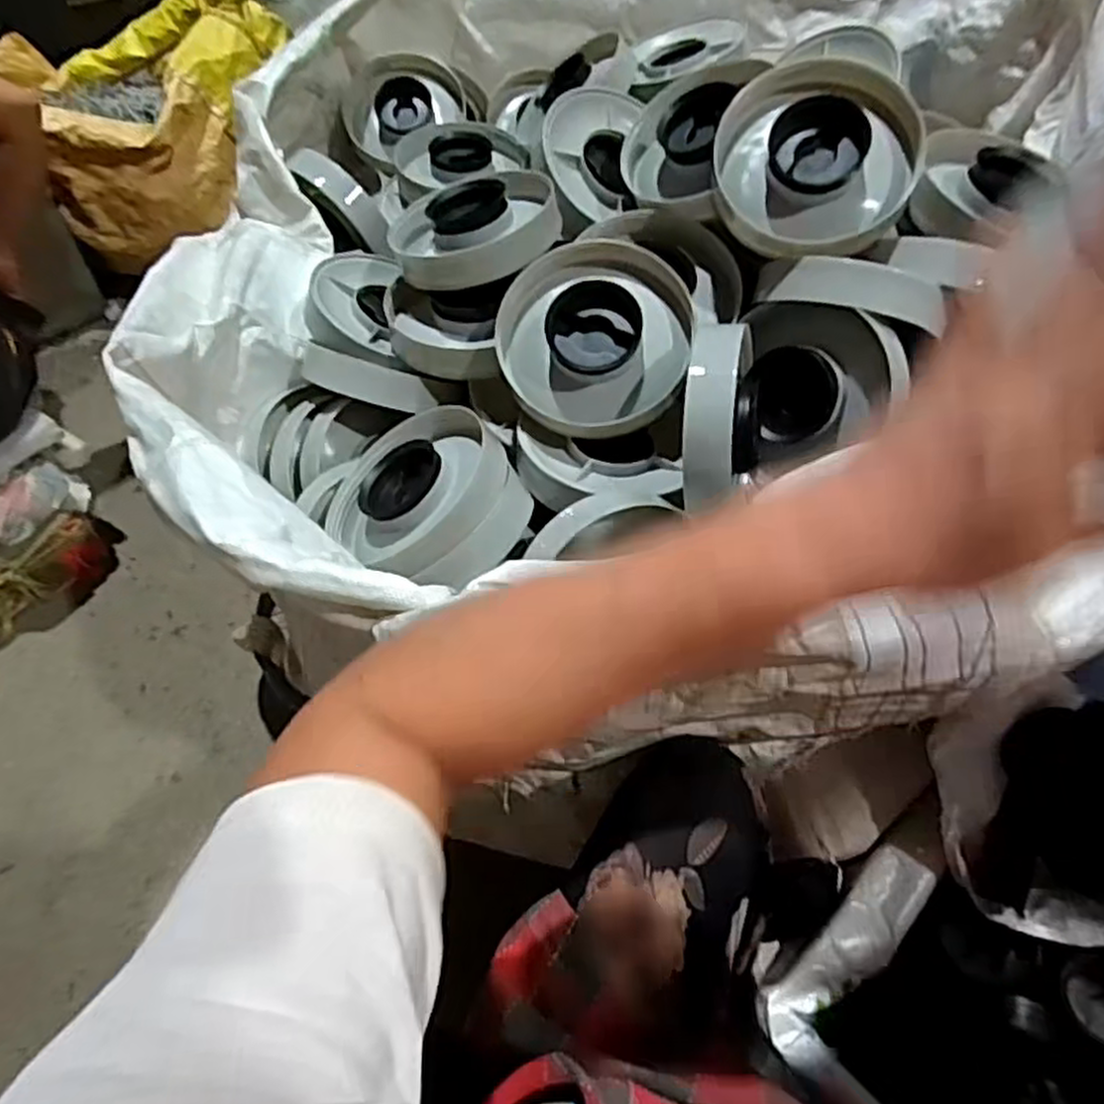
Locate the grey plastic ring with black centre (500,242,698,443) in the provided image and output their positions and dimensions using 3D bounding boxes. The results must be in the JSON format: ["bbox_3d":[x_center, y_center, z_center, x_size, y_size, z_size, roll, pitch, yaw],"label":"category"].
[{"bbox_3d":[0.034,-0.171,0.613,0.149,0.045,0.149,0,89,5],"label":"grey plastic ring with black centre"}]

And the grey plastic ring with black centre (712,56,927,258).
[{"bbox_3d":[0.218,-0.321,0.613,0.149,0.155,0.066,-21,9,10],"label":"grey plastic ring with black centre"}]

